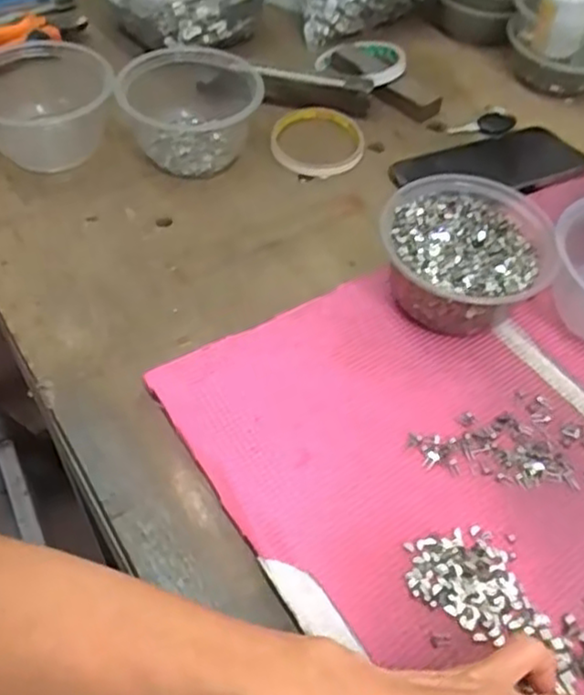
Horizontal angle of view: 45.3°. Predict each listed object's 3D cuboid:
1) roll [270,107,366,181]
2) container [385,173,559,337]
[{"bbox_3d":[0.023,-0.184,0.622,0.081,0.011,0.091,2,53,-1],"label":"roll"},{"bbox_3d":[0.117,-0.062,0.484,0.109,0.059,0.113,1,53,-1],"label":"container"}]

